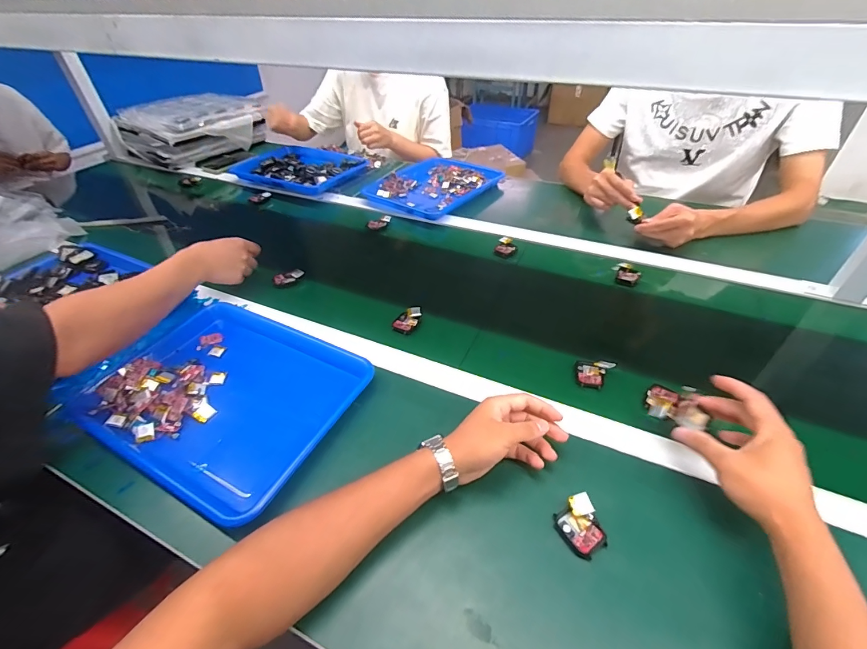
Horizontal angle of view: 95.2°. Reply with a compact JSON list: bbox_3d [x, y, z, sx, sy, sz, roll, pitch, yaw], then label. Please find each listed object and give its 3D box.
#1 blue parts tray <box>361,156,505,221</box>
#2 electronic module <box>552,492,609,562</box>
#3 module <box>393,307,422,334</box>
[{"bbox_3d":[-0.006,-0.370,1.046,0.263,0.043,0.321,27,50,29],"label":"blue parts tray"},{"bbox_3d":[0.150,0.204,0.399,0.042,0.020,0.048,-23,46,-21],"label":"electronic module"},{"bbox_3d":[-0.043,-0.009,0.646,0.033,0.015,0.056,17,45,20],"label":"module"}]

